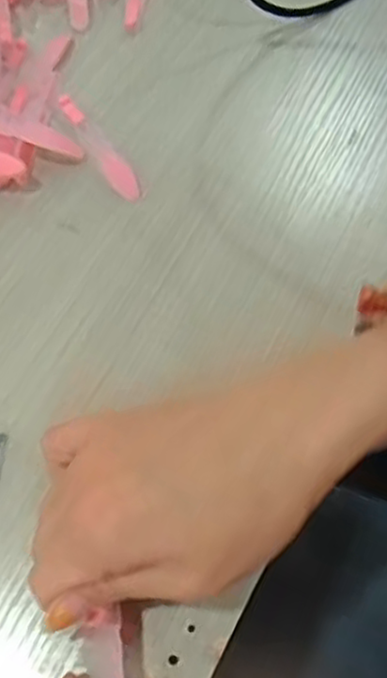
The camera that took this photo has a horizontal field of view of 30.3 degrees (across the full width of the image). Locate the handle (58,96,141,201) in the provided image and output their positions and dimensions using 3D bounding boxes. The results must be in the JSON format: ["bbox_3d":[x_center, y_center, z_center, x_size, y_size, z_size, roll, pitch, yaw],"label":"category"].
[{"bbox_3d":[-0.052,-0.106,0.391,0.014,0.004,0.077,-30,69,-16],"label":"handle"}]

